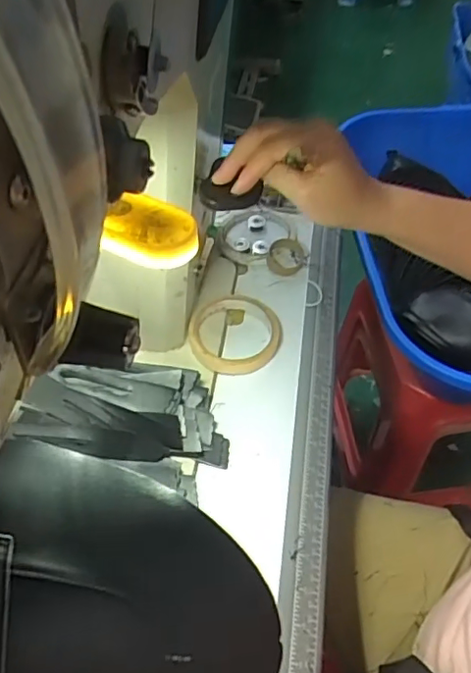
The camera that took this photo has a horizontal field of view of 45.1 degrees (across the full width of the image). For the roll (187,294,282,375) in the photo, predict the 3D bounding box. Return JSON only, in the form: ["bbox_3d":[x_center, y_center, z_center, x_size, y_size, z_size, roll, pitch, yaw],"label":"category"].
[{"bbox_3d":[0.000,-0.006,0.550,0.087,0.016,0.090,-1,51,1],"label":"roll"}]

